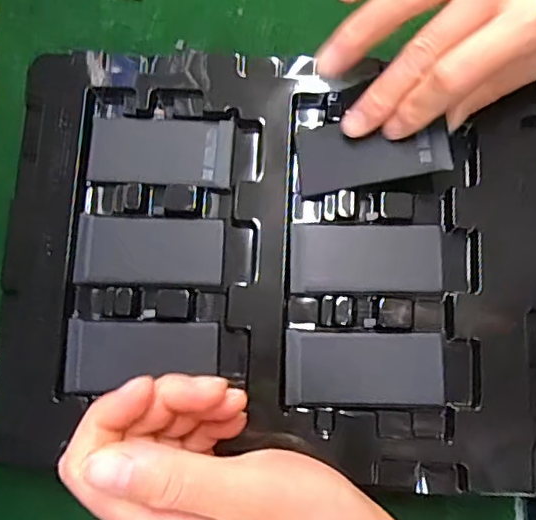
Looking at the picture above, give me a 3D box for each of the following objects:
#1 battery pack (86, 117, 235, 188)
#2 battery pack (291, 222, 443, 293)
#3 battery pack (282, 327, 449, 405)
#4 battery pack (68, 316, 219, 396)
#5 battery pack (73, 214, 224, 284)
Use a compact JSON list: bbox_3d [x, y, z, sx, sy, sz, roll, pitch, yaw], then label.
[{"bbox_3d":[-0.057,-0.058,0.319,0.076,0.004,0.036,3,79,2],"label":"battery pack"},{"bbox_3d":[0.050,-0.001,0.307,0.075,0.006,0.035,1,79,1],"label":"battery pack"},{"bbox_3d":[0.048,0.053,0.298,0.077,0.005,0.035,1,79,1],"label":"battery pack"},{"bbox_3d":[-0.064,0.048,0.300,0.076,0.004,0.036,2,79,2],"label":"battery pack"},{"bbox_3d":[-0.062,-0.005,0.310,0.076,0.004,0.035,2,79,2],"label":"battery pack"}]

